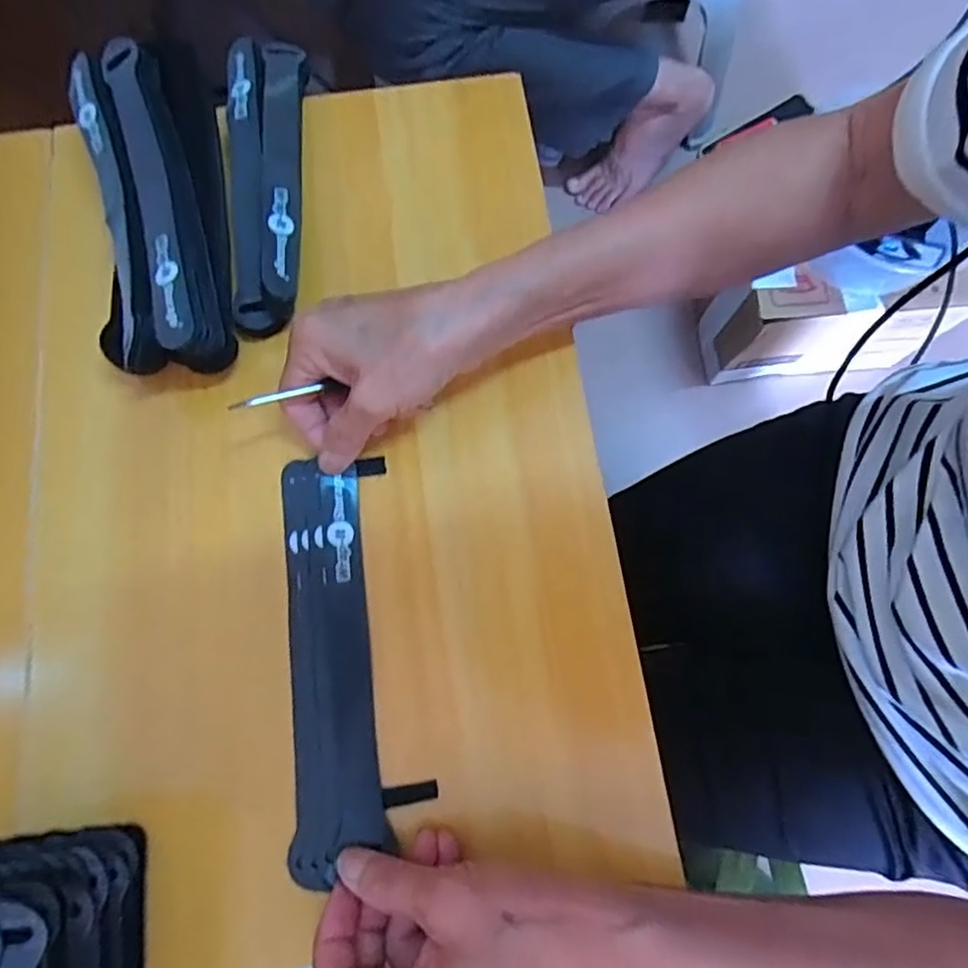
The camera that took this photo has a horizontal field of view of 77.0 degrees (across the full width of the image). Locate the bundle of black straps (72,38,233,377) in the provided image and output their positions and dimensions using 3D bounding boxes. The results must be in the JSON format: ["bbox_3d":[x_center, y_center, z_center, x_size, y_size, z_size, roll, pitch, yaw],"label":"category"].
[{"bbox_3d":[-0.180,-0.154,0.341,0.072,0.048,0.209,-11,76,-4],"label":"bundle of black straps"}]

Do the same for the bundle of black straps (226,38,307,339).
[{"bbox_3d":[-0.126,-0.179,0.354,0.043,0.035,0.195,-6,75,-3],"label":"bundle of black straps"}]

